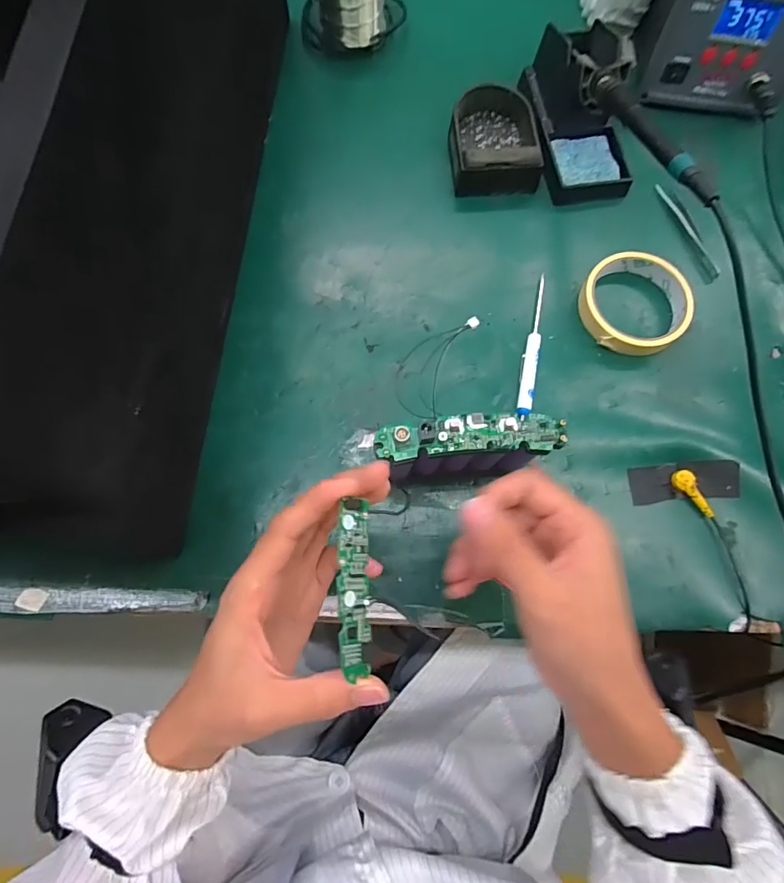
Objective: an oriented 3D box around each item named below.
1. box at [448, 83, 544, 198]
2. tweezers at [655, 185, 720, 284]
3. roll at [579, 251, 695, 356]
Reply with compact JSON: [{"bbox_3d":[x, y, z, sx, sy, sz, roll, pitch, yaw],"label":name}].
[{"bbox_3d":[0.095,-0.282,0.451,0.083,0.037,0.109,2,74,0],"label":"box"},{"bbox_3d":[0.269,-0.193,0.443,0.014,0.005,0.109,-16,75,-5],"label":"tweezers"},{"bbox_3d":[0.207,-0.117,0.413,0.086,0.021,0.088,0,74,-1],"label":"roll"}]

